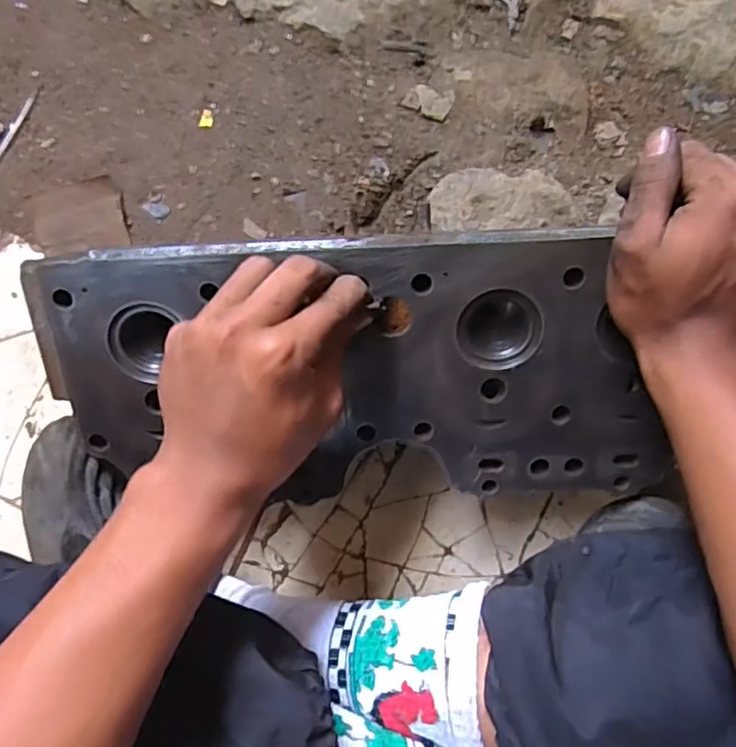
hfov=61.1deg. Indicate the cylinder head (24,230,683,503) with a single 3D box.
[{"bbox_3d":[-0.002,-0.011,0.424,0.369,0.090,0.173,-4,114,3],"label":"cylinder head"}]

